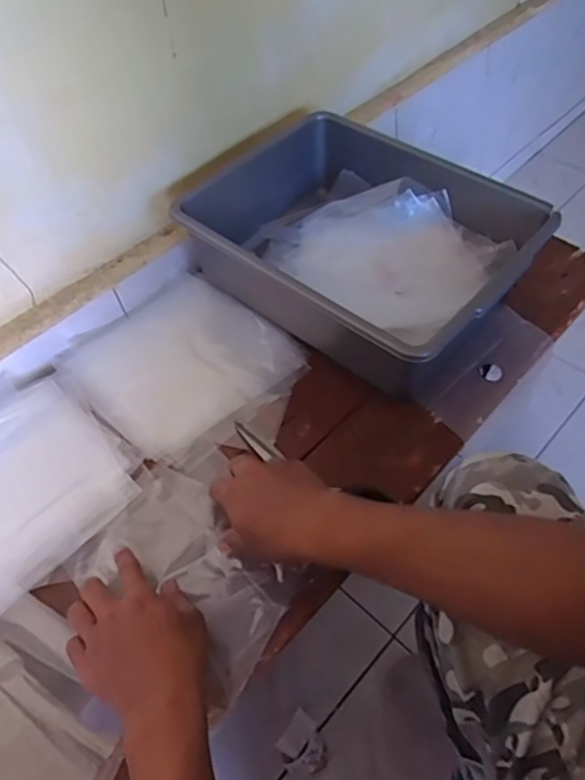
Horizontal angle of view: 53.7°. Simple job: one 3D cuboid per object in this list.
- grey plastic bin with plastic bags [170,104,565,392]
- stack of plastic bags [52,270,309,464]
[{"bbox_3d":[0.080,-0.174,0.740,0.307,0.131,0.393,-38,59,-24],"label":"grey plastic bin with plastic bags"},{"bbox_3d":[-0.140,-0.038,0.722,0.231,0.015,0.253,-39,60,-25],"label":"stack of plastic bags"}]

